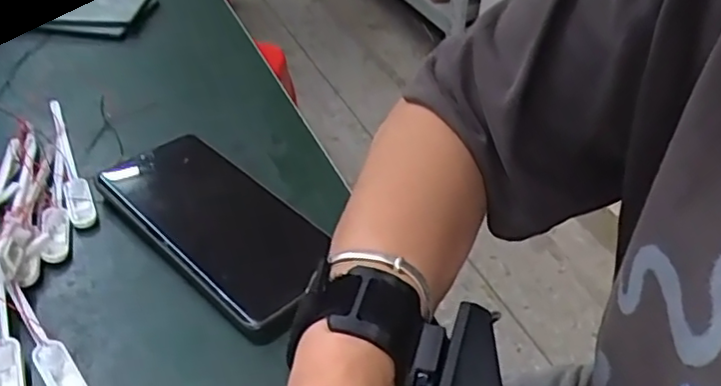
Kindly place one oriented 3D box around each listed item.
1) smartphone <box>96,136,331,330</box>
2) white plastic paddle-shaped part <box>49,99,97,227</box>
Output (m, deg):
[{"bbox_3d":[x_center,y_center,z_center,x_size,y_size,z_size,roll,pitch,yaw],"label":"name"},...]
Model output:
[{"bbox_3d":[-0.088,0.011,0.380,0.156,0.014,0.074,32,47,31],"label":"smartphone"},{"bbox_3d":[-0.197,-0.026,0.432,0.016,0.011,0.140,-16,42,-21],"label":"white plastic paddle-shaped part"}]

